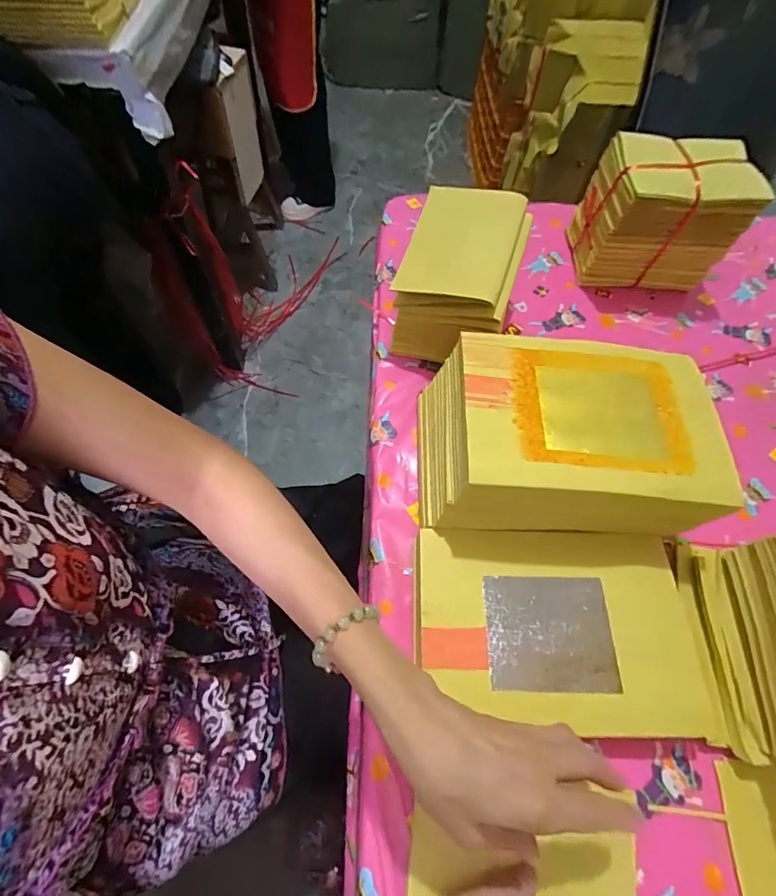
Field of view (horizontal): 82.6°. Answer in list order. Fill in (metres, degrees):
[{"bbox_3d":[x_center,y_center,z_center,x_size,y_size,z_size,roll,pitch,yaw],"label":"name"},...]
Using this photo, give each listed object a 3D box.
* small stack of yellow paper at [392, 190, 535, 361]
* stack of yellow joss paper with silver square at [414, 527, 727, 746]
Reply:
[{"bbox_3d":[0.081,-0.198,0.515,0.121,0.143,0.154,16,64,6],"label":"small stack of yellow paper"},{"bbox_3d":[0.144,0.157,0.390,0.240,0.038,0.161,3,63,0],"label":"stack of yellow joss paper with silver square"}]

